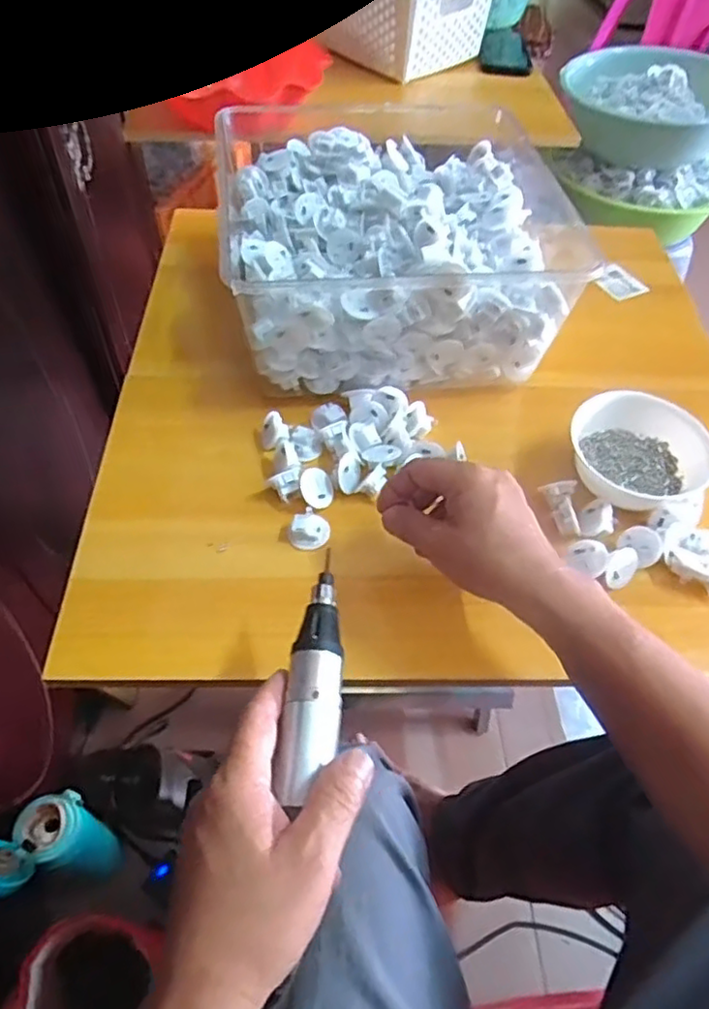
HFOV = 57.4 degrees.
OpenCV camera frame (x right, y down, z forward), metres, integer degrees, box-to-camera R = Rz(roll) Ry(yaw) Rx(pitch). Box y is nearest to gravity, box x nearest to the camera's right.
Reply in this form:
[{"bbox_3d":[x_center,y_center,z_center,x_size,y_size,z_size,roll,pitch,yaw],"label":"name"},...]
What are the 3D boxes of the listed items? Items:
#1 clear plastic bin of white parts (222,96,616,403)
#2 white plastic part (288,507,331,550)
[{"bbox_3d":[0.034,-0.236,0.634,0.309,0.139,0.263,-4,54,-8],"label":"clear plastic bin of white parts"},{"bbox_3d":[-0.035,0.020,0.516,0.032,0.016,0.030,2,54,-3],"label":"white plastic part"}]

